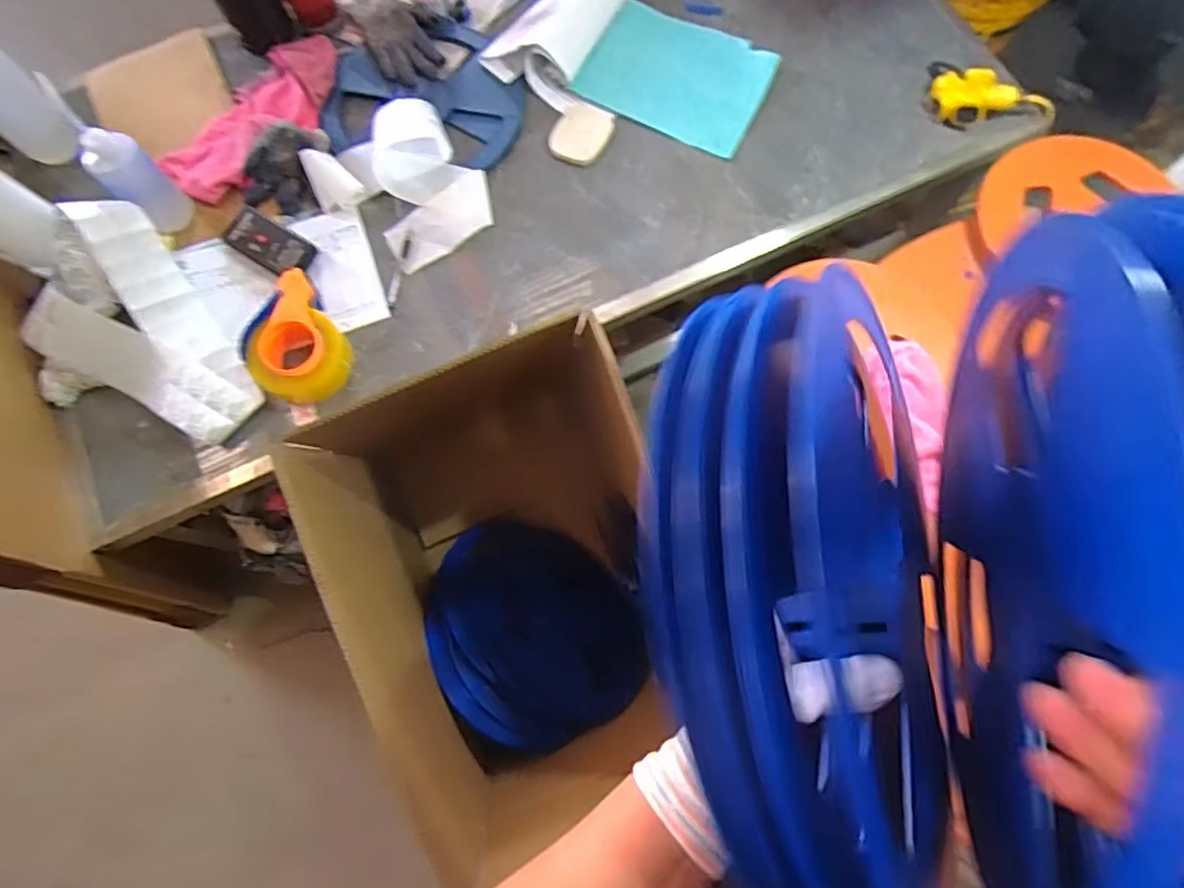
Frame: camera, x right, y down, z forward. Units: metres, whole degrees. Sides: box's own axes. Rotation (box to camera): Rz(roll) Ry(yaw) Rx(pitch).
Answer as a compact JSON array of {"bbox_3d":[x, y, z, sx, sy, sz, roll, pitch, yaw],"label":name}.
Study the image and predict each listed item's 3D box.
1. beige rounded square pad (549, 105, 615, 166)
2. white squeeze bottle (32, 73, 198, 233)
[{"bbox_3d":[-0.017,-0.486,1.008,0.090,0.009,0.101,29,77,8],"label":"beige rounded square pad"},{"bbox_3d":[-0.663,-0.389,0.899,0.086,0.203,0.074,42,79,11],"label":"white squeeze bottle"}]

